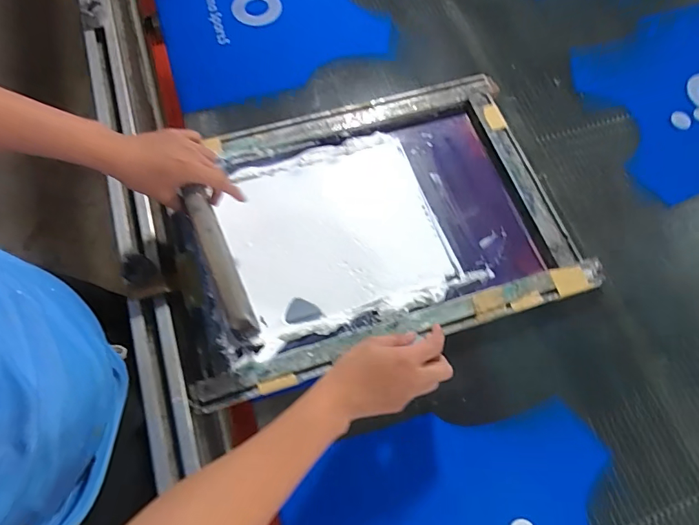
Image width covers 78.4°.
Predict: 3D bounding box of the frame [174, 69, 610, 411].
[{"bbox_3d":[0.031,-0.068,0.662,0.554,0.043,0.409,-15,70,-9],"label":"frame"}]

